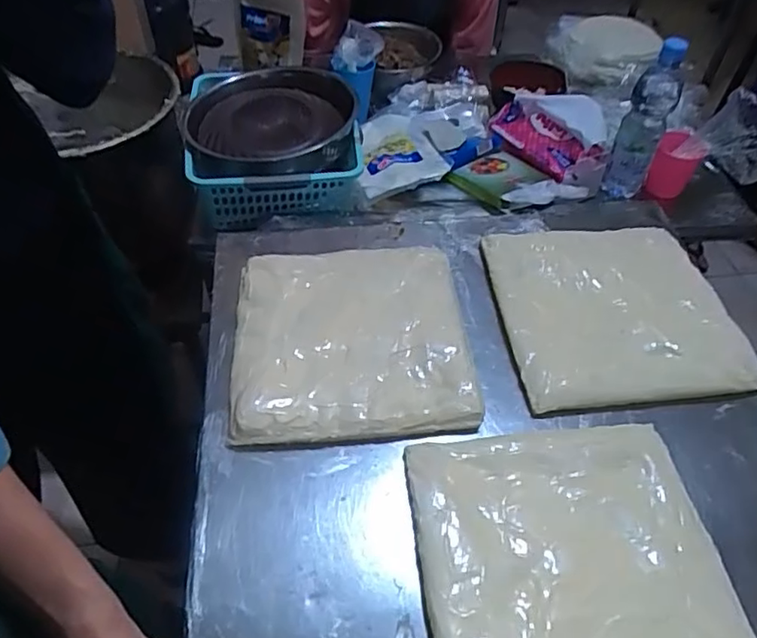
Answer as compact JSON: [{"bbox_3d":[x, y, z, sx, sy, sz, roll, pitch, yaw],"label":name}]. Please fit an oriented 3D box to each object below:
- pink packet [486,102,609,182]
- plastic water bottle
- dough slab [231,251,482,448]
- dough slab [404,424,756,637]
[{"bbox_3d":[0.248,-0.276,0.909,0.068,0.047,0.174,-35,58,-28],"label":"pink packet"},{"bbox_3d":[0.392,-0.294,0.863,0.061,0.230,0.077,19,51,14],"label":"plastic water bottle"},{"bbox_3d":[-0.031,0.012,0.634,0.238,0.021,0.245,-5,51,-4],"label":"dough slab"},{"bbox_3d":[0.161,0.205,0.485,0.247,0.014,0.249,-5,51,-4],"label":"dough slab"}]

